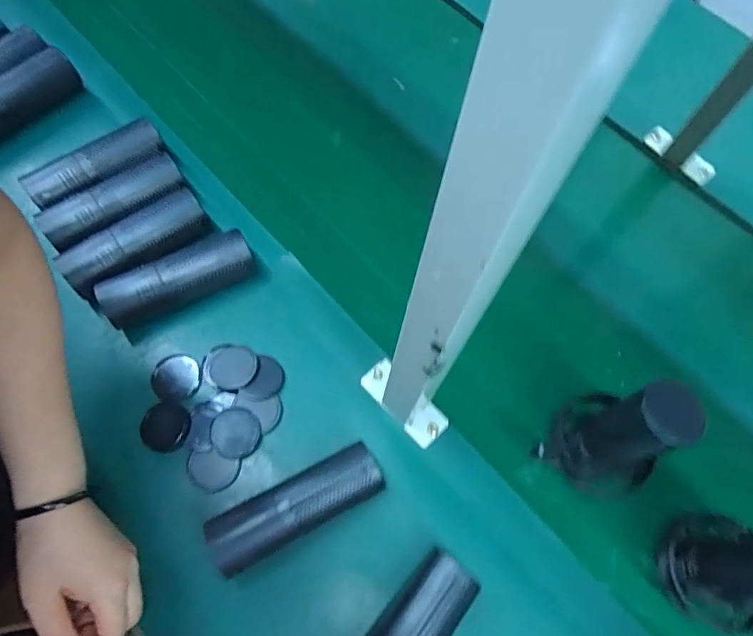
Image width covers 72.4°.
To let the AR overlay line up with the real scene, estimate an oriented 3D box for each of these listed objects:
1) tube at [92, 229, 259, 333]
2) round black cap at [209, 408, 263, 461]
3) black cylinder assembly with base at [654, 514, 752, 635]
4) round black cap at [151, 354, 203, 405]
[{"bbox_3d":[-0.222,-0.044,0.581,0.165,0.048,0.055,-24,70,-13],"label":"tube"},{"bbox_3d":[-0.145,0.118,0.527,0.049,0.007,0.050,1,66,-3],"label":"round black cap"},{"bbox_3d":[0.327,0.224,0.447,0.097,0.170,0.098,10,66,1],"label":"black cylinder assembly with base"},{"bbox_3d":[-0.216,0.064,0.557,0.052,0.004,0.053,1,66,-3],"label":"round black cap"}]

